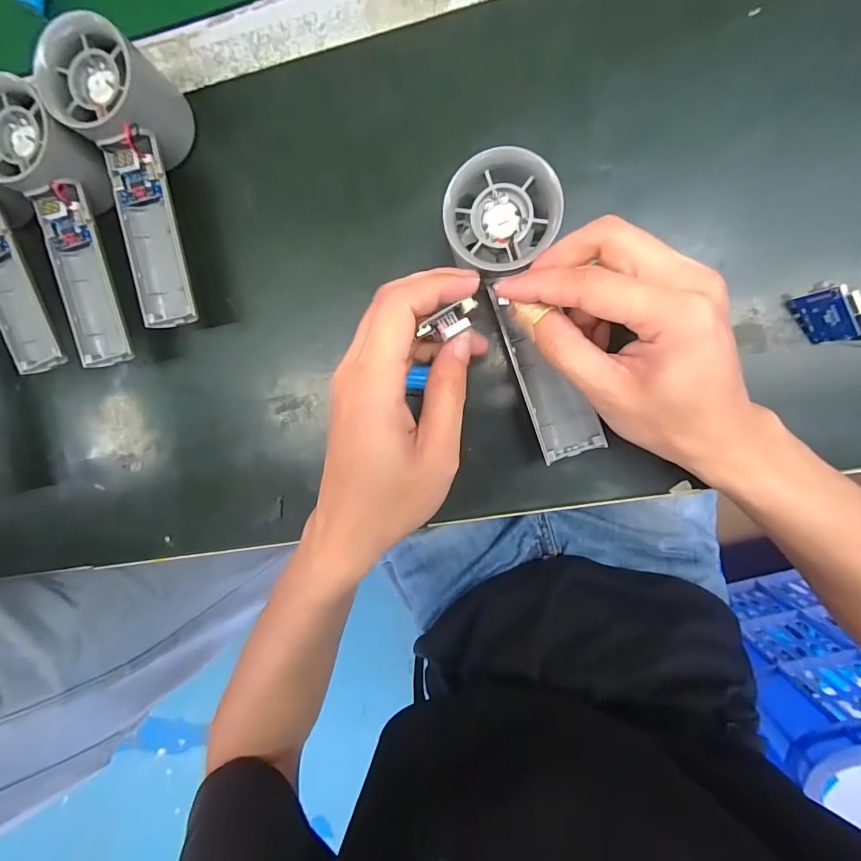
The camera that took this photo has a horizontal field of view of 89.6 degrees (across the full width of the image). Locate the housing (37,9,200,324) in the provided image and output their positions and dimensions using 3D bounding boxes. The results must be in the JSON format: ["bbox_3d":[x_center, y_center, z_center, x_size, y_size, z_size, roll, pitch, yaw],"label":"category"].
[{"bbox_3d":[-0.176,-0.141,0.260,0.050,0.063,0.151,-4,94,8],"label":"housing"}]

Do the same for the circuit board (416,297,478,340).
[{"bbox_3d":[0.010,-0.050,0.205,0.030,0.011,0.013,-28,89,10],"label":"circuit board"}]

